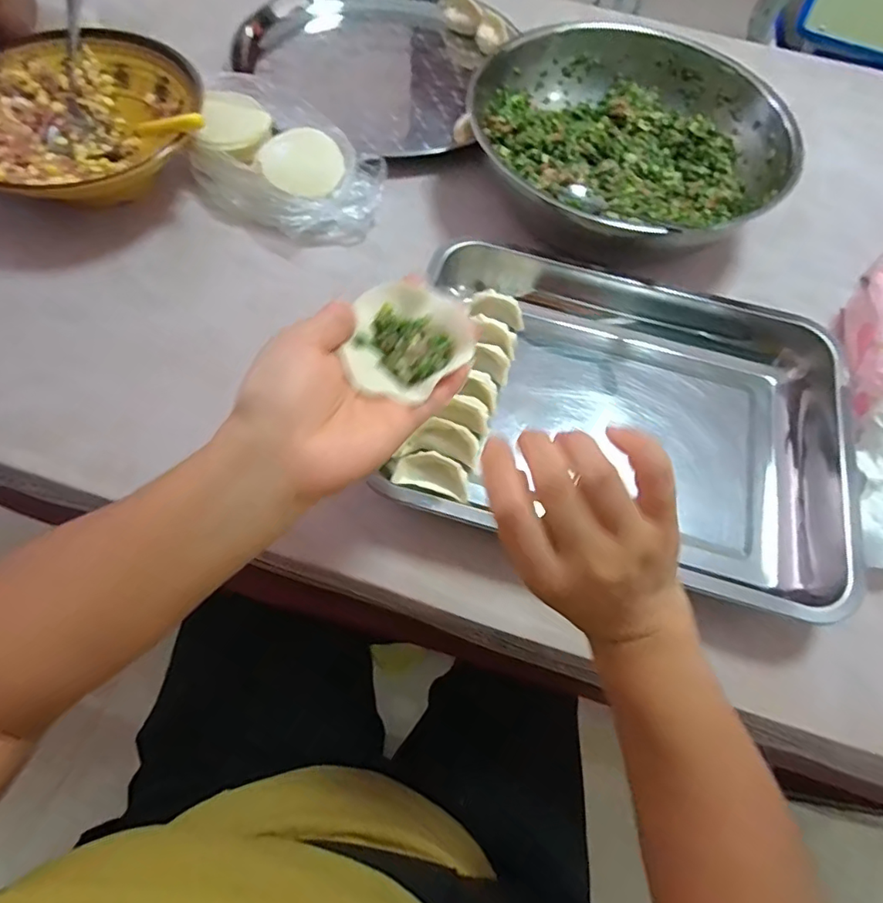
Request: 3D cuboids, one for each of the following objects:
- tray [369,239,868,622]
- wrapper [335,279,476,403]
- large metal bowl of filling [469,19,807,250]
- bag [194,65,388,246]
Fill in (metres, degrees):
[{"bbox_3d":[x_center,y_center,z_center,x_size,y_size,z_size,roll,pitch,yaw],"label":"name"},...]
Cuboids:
[{"bbox_3d":[0.143,-0.039,0.442,0.338,0.063,0.283,16,64,5],"label":"tray"},{"bbox_3d":[-0.022,-0.065,0.300,0.072,0.015,0.067,1,64,-2],"label":"wrapper"},{"bbox_3d":[0.194,-0.323,0.557,0.251,0.106,0.276,1,64,-2],"label":"large metal bowl of filling"},{"bbox_3d":[-0.150,-0.282,0.531,0.183,0.069,0.133,30,66,11],"label":"bag"}]

